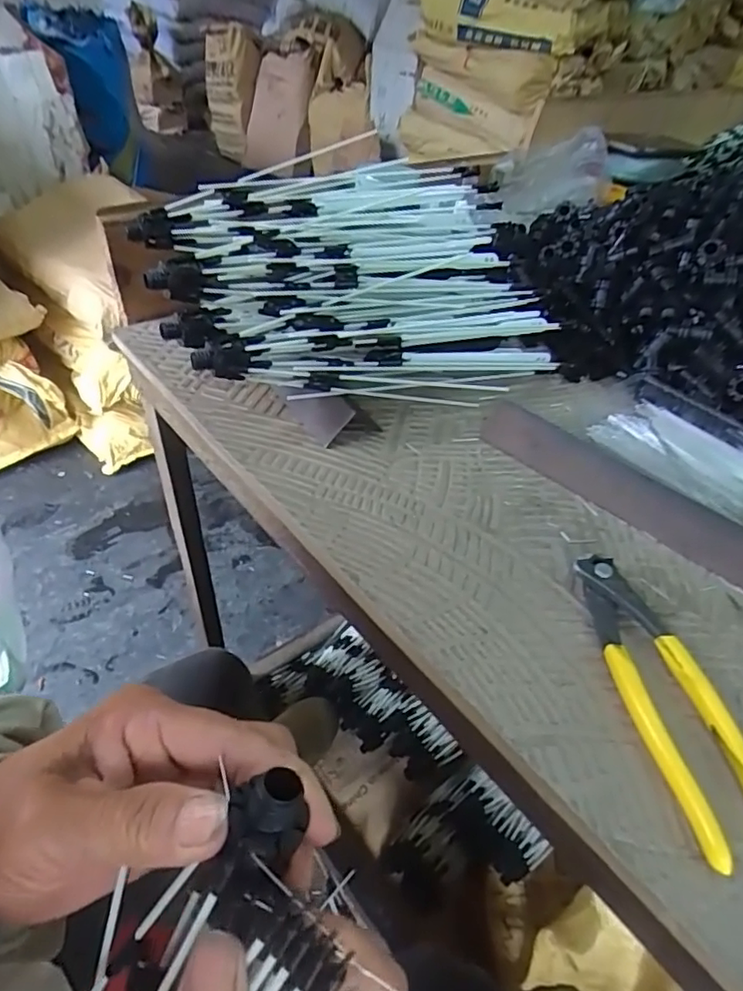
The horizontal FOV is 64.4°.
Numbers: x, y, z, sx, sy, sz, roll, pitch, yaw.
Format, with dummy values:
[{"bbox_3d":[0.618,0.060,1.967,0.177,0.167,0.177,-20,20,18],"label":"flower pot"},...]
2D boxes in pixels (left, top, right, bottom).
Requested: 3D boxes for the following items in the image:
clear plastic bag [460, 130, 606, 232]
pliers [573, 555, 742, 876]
[{"bbox_3d":[0.204,-0.380,0.720,0.192,0.075,0.049,-26,48,-11],"label":"clear plastic bag"},{"bbox_3d":[0.150,0.097,0.302,0.043,0.017,0.158,-3,42,-9],"label":"pliers"}]

